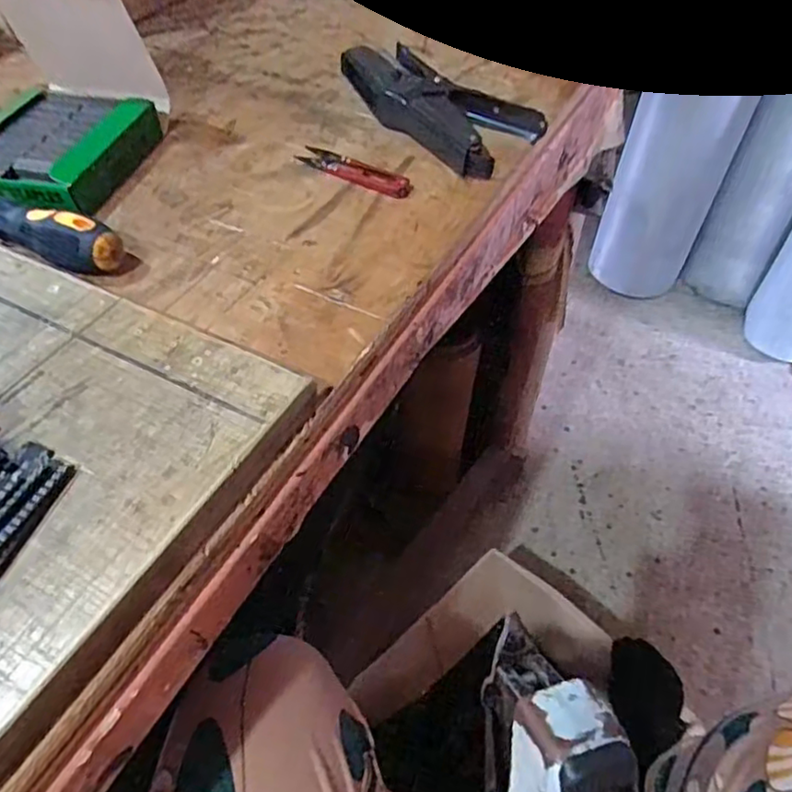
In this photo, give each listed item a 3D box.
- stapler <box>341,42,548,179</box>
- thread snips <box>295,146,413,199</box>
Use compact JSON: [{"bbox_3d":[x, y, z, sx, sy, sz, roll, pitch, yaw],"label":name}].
[{"bbox_3d":[0.037,-0.243,0.514,0.089,0.032,0.185,-29,55,-21],"label":"stapler"},{"bbox_3d":[-0.031,-0.169,0.472,0.098,0.004,0.026,28,56,22],"label":"thread snips"}]

